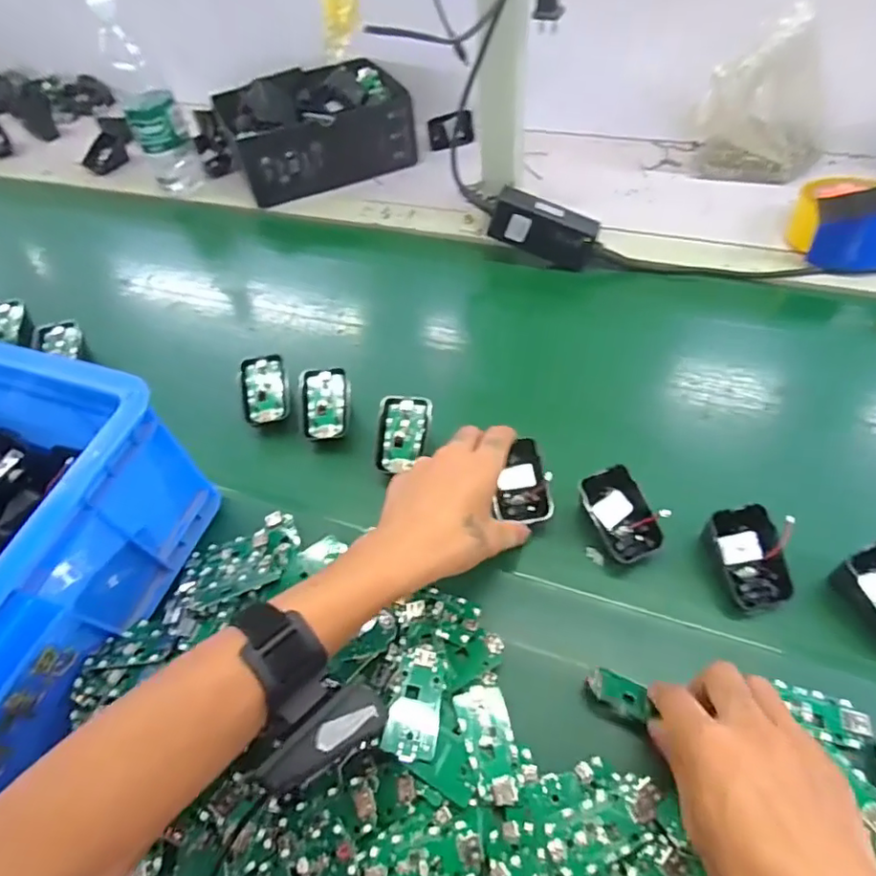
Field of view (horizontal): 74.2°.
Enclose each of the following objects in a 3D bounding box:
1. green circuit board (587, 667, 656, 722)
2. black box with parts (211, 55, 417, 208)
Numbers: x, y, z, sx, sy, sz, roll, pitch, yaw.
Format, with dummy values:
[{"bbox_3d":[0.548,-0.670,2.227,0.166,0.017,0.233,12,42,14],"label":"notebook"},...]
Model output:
[{"bbox_3d":[0.115,0.161,0.371,0.038,0.007,0.028,23,30,6],"label":"green circuit board"},{"bbox_3d":[-0.167,-0.437,0.814,0.244,0.090,0.184,-23,53,-12],"label":"black box with parts"}]

